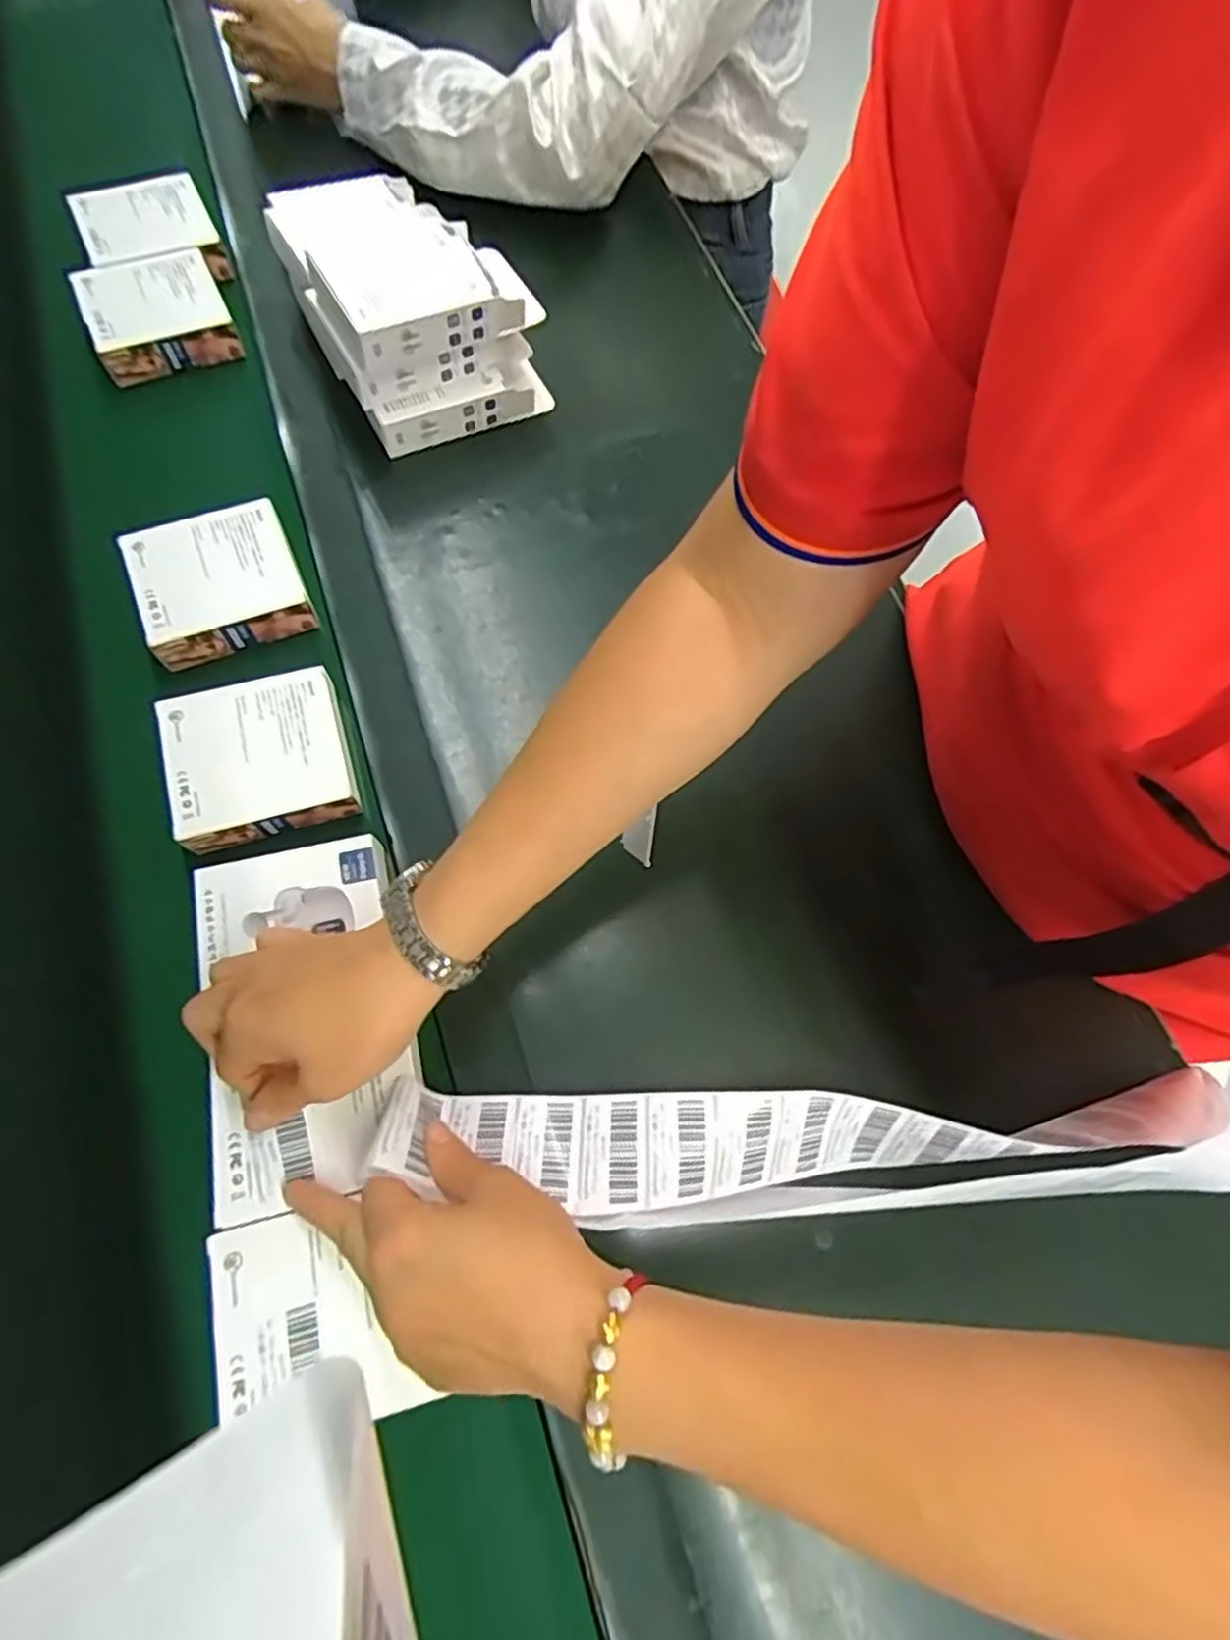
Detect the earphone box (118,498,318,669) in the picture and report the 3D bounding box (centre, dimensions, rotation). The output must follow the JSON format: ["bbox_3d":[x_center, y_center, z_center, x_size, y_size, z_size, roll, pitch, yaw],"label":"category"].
[{"bbox_3d":[-0.255,-0.154,0.473,0.096,0.032,0.088,-24,72,-9],"label":"earphone box"}]

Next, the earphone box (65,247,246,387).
[{"bbox_3d":[-0.345,-0.381,0.558,0.097,0.038,0.096,-25,72,-10],"label":"earphone box"}]

